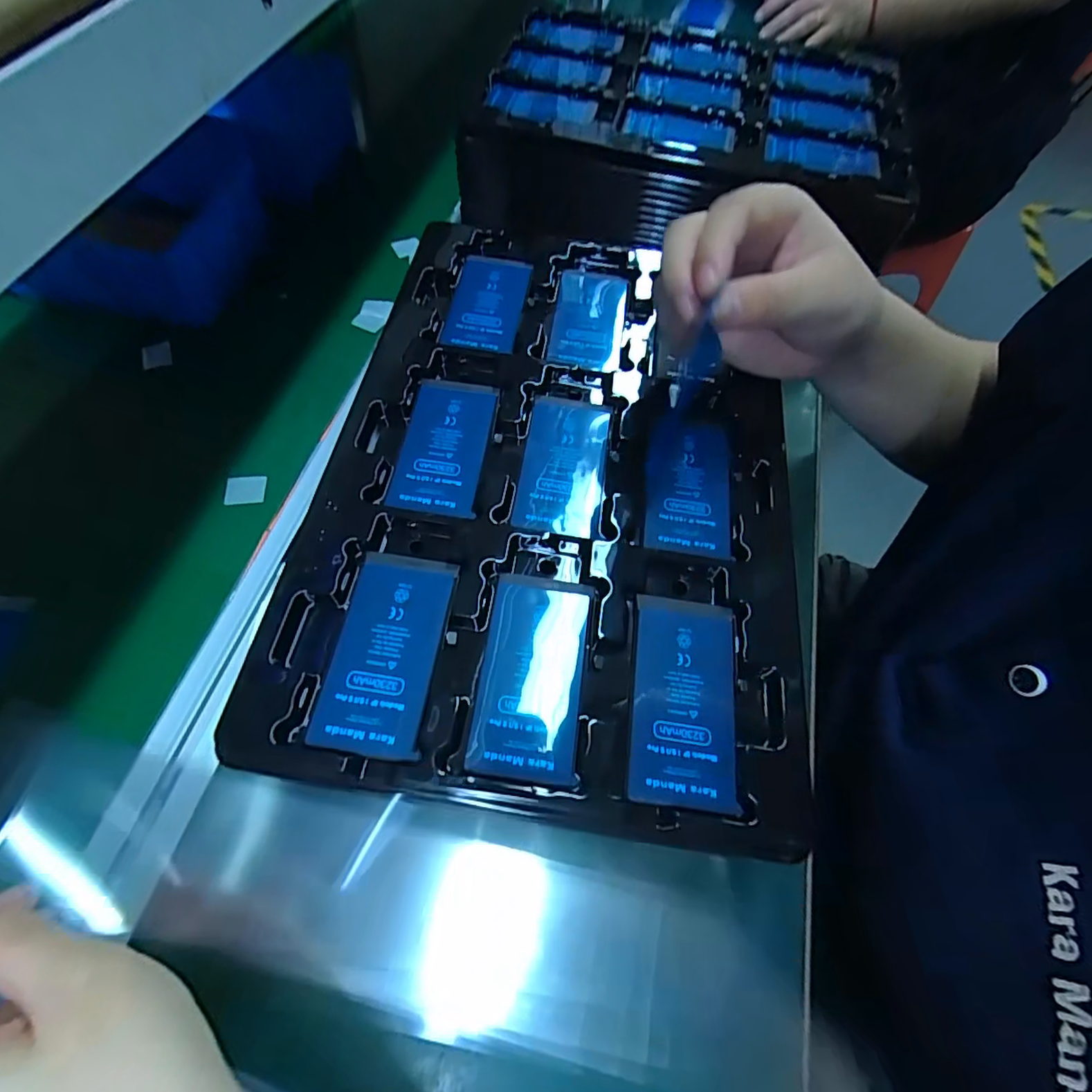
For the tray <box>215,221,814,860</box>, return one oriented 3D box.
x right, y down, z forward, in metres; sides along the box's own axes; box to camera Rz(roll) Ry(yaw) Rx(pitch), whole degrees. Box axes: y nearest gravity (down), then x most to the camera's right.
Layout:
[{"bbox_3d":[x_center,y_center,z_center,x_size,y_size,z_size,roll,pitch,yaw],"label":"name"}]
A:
[{"bbox_3d":[0.006,-0.043,0.275,0.226,0.016,0.326,7,62,1],"label":"tray"}]

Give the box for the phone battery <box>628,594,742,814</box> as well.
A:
[{"bbox_3d":[0.058,0.062,0.222,0.043,0.004,0.084,7,61,2],"label":"phone battery"}]

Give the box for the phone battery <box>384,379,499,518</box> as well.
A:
[{"bbox_3d":[-0.052,-0.053,0.276,0.044,0.005,0.083,6,61,1],"label":"phone battery"}]

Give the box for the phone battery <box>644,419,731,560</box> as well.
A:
[{"bbox_3d":[0.072,-0.032,0.272,0.041,0.004,0.080,7,62,1],"label":"phone battery"}]

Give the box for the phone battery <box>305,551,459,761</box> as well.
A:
[{"bbox_3d":[-0.067,0.042,0.224,0.044,0.004,0.084,7,61,2],"label":"phone battery"}]

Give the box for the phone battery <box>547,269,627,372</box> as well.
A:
[{"bbox_3d":[0.025,-0.136,0.323,0.043,0.009,0.080,7,62,2],"label":"phone battery"}]

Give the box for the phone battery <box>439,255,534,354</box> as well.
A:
[{"bbox_3d":[-0.037,-0.147,0.325,0.045,0.009,0.081,8,62,3],"label":"phone battery"}]

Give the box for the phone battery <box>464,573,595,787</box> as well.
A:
[{"bbox_3d":[-0.005,0.052,0.223,0.043,0.004,0.083,8,62,2],"label":"phone battery"}]

